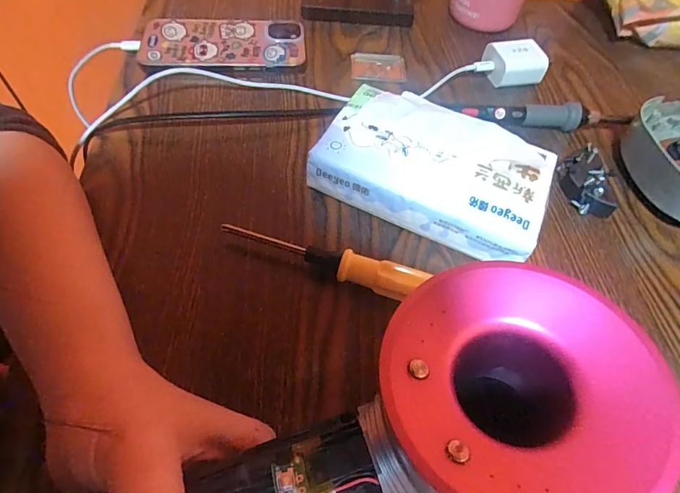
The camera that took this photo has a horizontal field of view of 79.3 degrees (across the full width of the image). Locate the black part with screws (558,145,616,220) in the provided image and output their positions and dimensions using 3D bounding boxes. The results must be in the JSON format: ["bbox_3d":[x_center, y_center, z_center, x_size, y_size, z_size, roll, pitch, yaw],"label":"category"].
[{"bbox_3d":[0.179,-0.046,0.301,0.030,0.025,0.050,-11,59,-10],"label":"black part with screws"}]

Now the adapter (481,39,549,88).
[{"bbox_3d":[0.159,-0.166,0.376,0.050,0.034,0.033,-7,58,-7],"label":"adapter"}]

